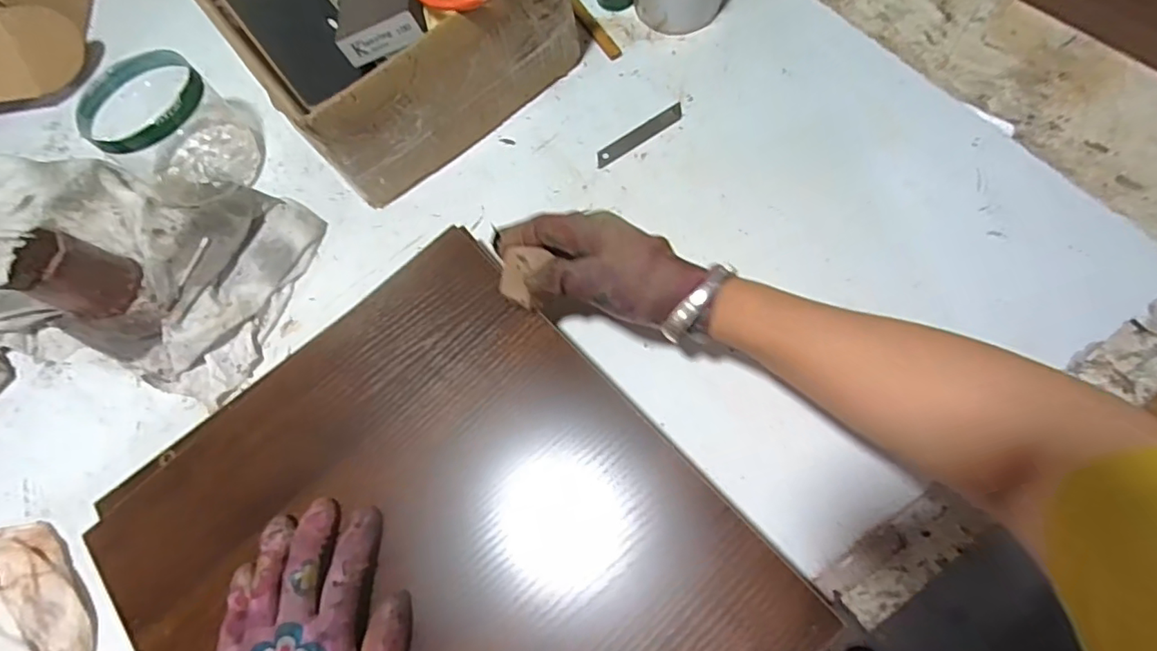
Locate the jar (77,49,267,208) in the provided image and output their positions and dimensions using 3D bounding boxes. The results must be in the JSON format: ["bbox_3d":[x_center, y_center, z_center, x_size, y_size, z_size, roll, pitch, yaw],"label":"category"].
[{"bbox_3d":[-0.364,-0.181,0.506,0.115,0.094,0.108,-2,71,7],"label":"jar"}]

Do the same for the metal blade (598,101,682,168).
[{"bbox_3d":[0.057,-0.176,0.511,0.095,0.004,0.015,-34,77,-8],"label":"metal blade"}]

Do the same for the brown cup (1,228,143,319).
[{"bbox_3d":[-0.433,-0.042,0.477,0.057,0.076,0.060,-2,69,6],"label":"brown cup"}]

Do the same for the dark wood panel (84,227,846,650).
[{"bbox_3d":[-0.100,0.157,0.356,0.338,0.013,0.380,-42,71,-7],"label":"dark wood panel"}]

